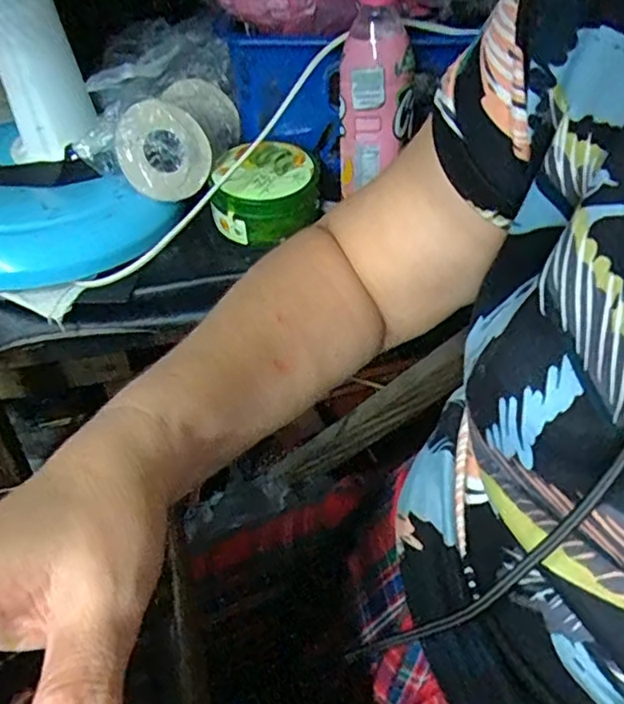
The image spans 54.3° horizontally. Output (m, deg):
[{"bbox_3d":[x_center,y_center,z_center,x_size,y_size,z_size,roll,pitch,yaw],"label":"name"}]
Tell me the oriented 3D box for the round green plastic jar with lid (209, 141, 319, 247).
[{"bbox_3d":[-0.046,-0.153,0.584,0.101,0.065,0.089,-7,43,-7],"label":"round green plastic jar with lid"}]

